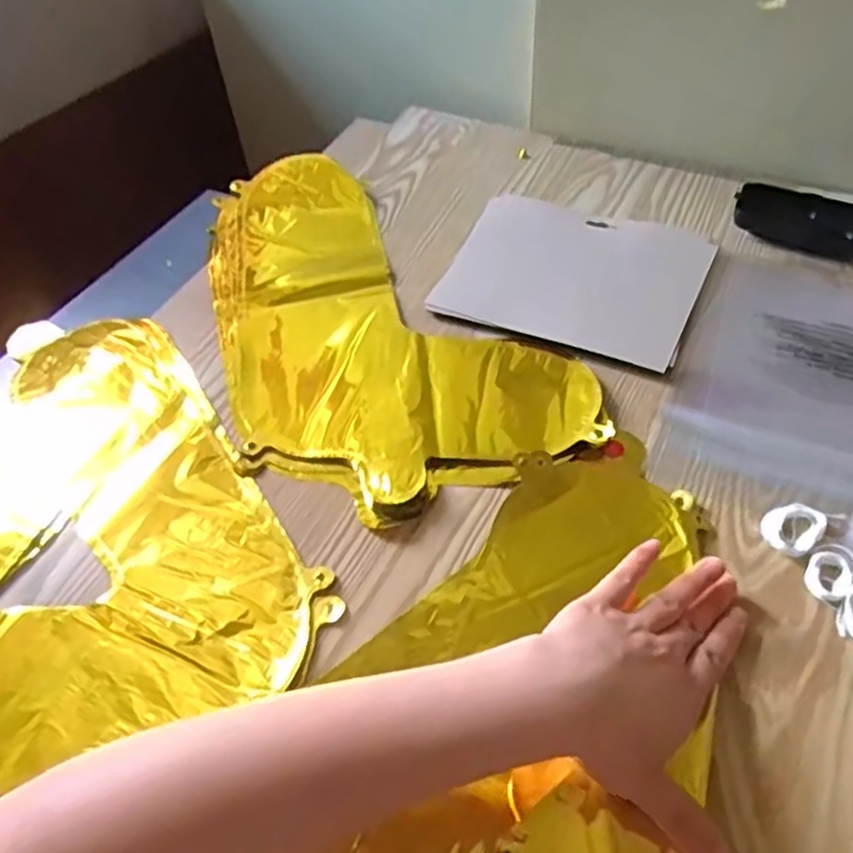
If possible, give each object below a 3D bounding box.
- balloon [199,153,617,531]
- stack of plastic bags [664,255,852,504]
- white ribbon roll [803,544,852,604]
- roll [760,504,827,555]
[{"bbox_3d":[-0.074,-0.092,0.573,0.213,0.013,0.431,-29,53,-19],"label":"balloon"},{"bbox_3d":[0.298,-0.036,0.508,0.215,0.009,0.229,17,52,19],"label":"stack of plastic bags"},{"bbox_3d":[0.225,0.080,0.400,0.023,0.006,0.035,26,56,25],"label":"white ribbon roll"},{"bbox_3d":[0.214,0.059,0.422,0.035,0.007,0.030,-36,55,-24],"label":"roll"}]

